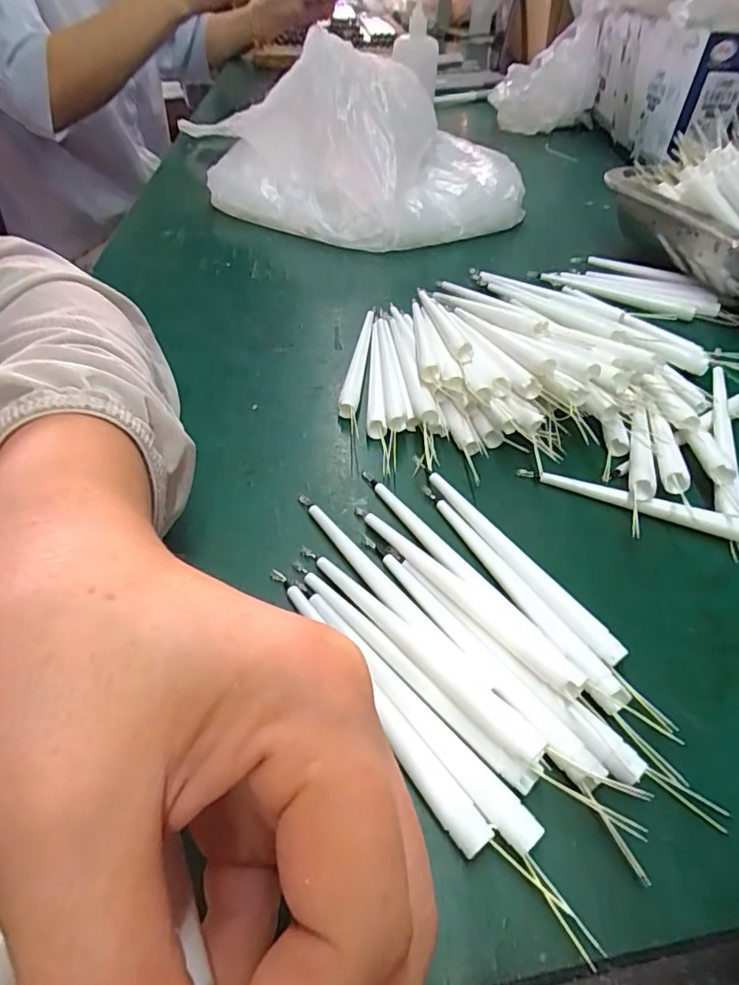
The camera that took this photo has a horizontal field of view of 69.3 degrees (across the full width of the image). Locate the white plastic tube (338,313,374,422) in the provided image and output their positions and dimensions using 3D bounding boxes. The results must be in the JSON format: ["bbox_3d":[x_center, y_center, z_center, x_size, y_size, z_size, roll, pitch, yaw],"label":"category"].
[{"bbox_3d":[-0.007,-0.085,0.337,0.012,0.011,0.112,5,48,2],"label":"white plastic tube"}]

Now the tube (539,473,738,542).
[{"bbox_3d":[0.141,0.008,0.259,0.112,0.014,0.010,20,50,15],"label":"tube"}]

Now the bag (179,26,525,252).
[{"bbox_3d":[-0.010,-0.341,0.509,0.287,0.112,0.272,-2,48,-4],"label":"bag"}]

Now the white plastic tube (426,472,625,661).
[{"bbox_3d":[0.063,0.029,0.233,0.011,0.008,0.111,-25,54,-23],"label":"white plastic tube"}]

